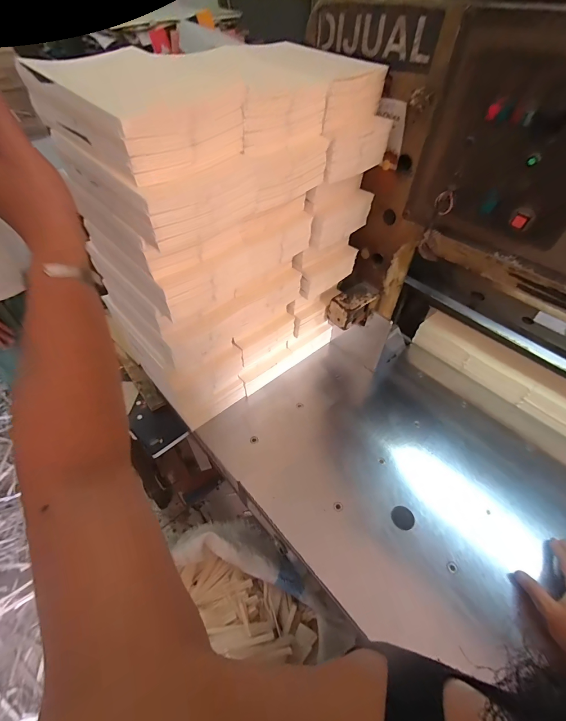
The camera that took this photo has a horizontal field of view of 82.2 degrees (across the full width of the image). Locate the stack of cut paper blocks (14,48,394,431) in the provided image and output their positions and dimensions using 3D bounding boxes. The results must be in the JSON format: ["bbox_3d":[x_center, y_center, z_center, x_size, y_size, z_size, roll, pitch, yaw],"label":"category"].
[{"bbox_3d":[-0.073,-0.183,0.608,0.454,0.531,0.232,-35,58,-30],"label":"stack of cut paper blocks"}]

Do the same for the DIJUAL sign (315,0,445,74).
[{"bbox_3d":[0.143,-0.524,0.522,0.007,0.072,0.231,-36,58,-28],"label":"DIJUAL sign"}]

